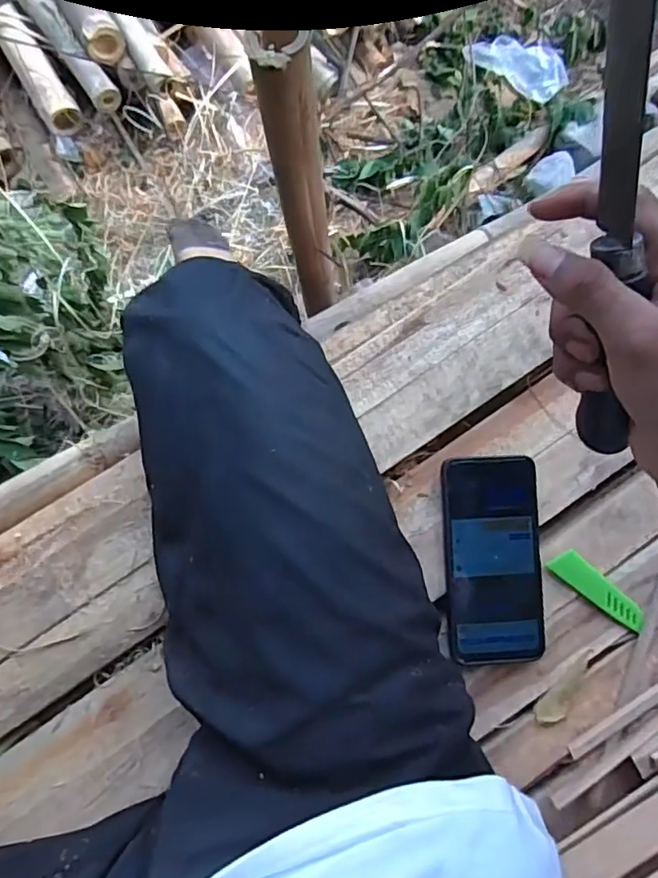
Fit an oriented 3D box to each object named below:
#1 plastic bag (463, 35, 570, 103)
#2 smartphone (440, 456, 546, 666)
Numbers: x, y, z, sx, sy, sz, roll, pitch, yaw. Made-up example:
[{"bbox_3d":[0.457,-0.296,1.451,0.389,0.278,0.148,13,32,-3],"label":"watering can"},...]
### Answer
[{"bbox_3d":[0.460,-0.912,1.401,0.254,0.103,0.071,19,81,3],"label":"plastic bag"},{"bbox_3d":[0.141,0.102,0.486,0.082,0.012,0.170,-3,88,-2],"label":"smartphone"}]

